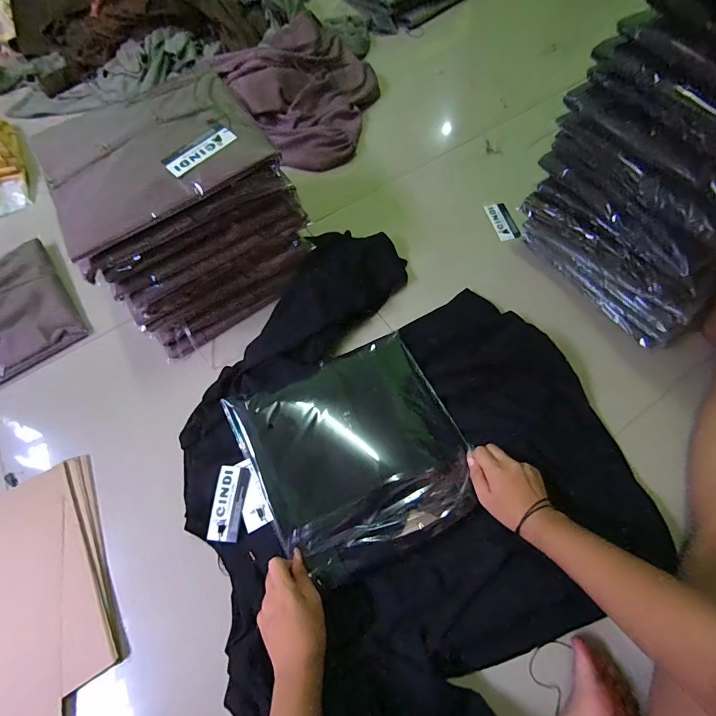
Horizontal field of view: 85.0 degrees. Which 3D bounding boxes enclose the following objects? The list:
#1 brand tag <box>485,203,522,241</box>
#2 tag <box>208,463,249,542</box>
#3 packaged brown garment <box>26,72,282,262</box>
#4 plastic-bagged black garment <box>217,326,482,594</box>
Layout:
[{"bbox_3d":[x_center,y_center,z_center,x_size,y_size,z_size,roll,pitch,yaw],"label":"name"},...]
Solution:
[{"bbox_3d":[0.268,-0.251,0.722,0.037,0.010,0.089,-19,65,11],"label":"brand tag"},{"bbox_3d":[-0.164,0.184,0.498,0.039,0.005,0.089,3,64,4],"label":"tag"},{"bbox_3d":[-0.263,-0.264,0.497,0.262,0.032,0.208,-28,66,-11],"label":"packaged brown garment"},{"bbox_3d":[0.002,0.117,0.507,0.260,0.044,0.261,-27,65,-10],"label":"plastic-bagged black garment"}]

